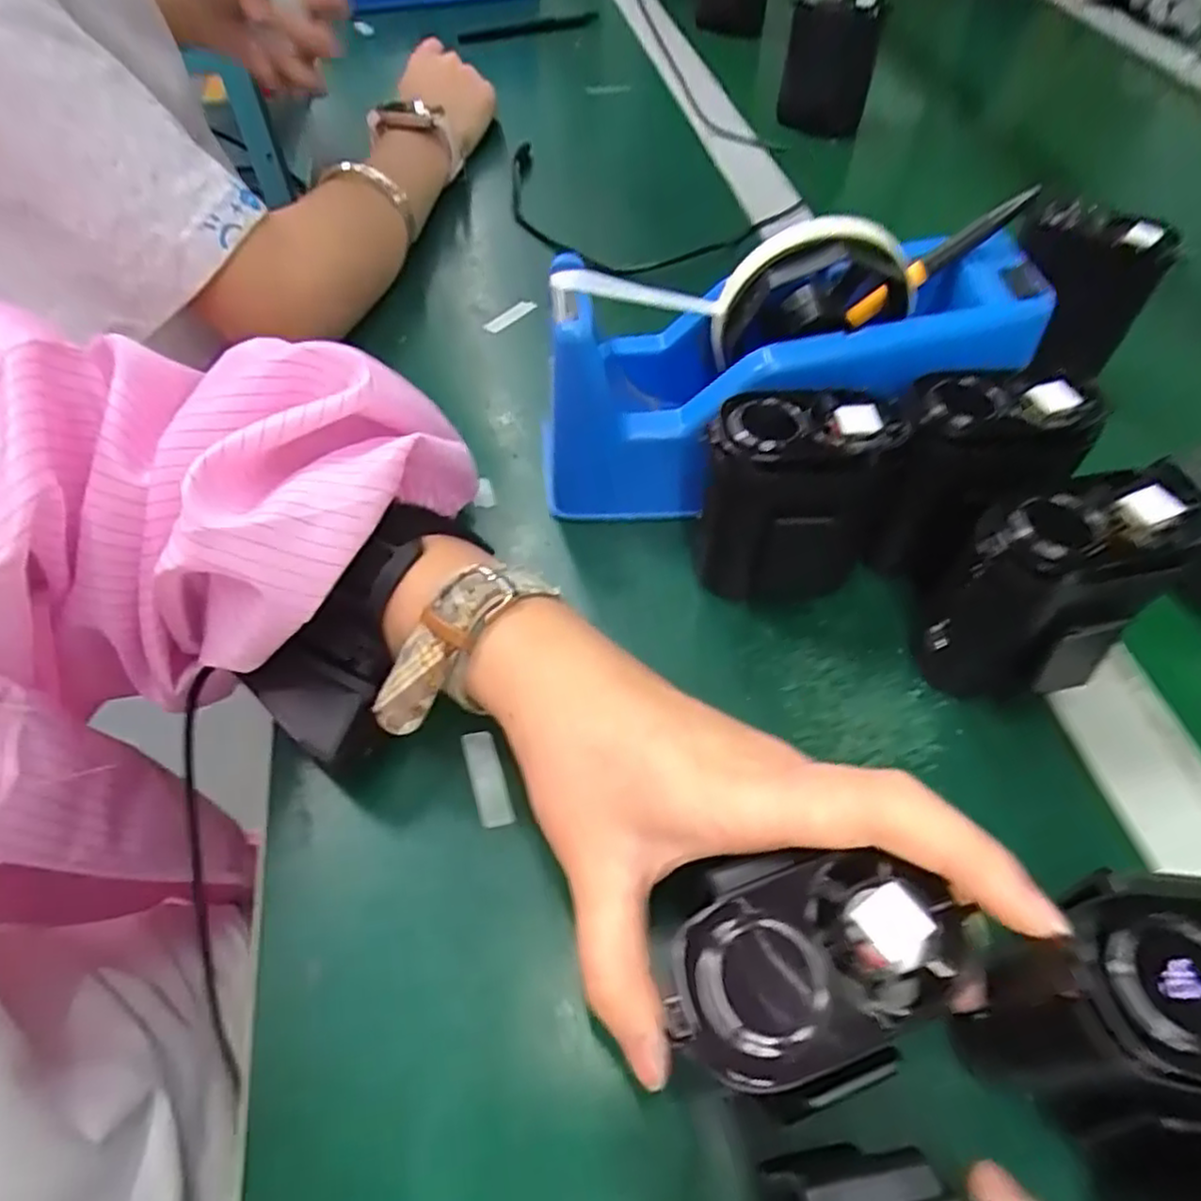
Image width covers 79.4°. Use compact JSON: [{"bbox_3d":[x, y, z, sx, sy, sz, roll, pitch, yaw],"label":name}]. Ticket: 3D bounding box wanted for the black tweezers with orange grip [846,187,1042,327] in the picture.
[{"bbox_3d":[0.139,-0.140,0.299,0.078,0.010,0.005,-30,50,29],"label":"black tweezers with orange grip"}]

